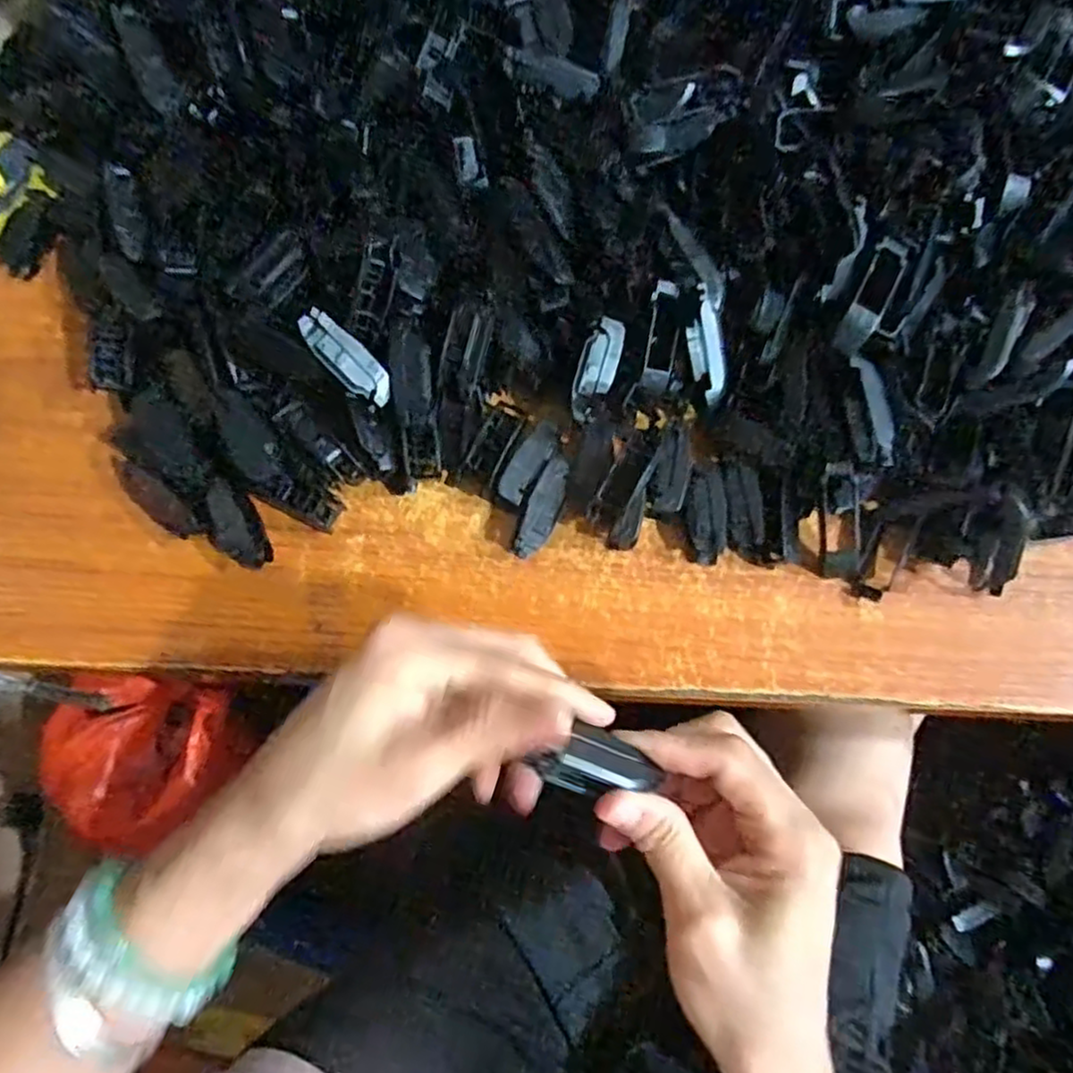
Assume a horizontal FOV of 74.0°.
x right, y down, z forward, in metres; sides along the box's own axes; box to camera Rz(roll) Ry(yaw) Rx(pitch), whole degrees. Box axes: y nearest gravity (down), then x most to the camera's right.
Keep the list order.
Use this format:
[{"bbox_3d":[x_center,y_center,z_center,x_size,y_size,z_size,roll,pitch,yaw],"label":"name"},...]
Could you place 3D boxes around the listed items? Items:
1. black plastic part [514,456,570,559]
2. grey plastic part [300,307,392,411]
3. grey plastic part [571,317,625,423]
[{"bbox_3d":[0.003,-0.012,0.339,0.015,0.016,0.049,19,72,6],"label":"black plastic part"},{"bbox_3d":[-0.083,-0.078,0.314,0.048,0.008,0.018,42,79,-24],"label":"grey plastic part"},{"bbox_3d":[0.028,-0.078,0.335,0.017,0.006,0.048,21,95,7],"label":"grey plastic part"}]

